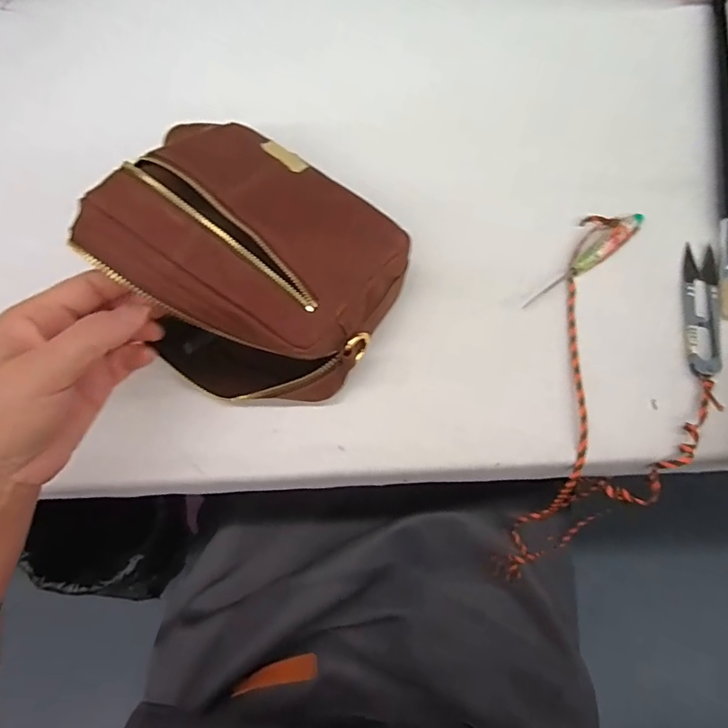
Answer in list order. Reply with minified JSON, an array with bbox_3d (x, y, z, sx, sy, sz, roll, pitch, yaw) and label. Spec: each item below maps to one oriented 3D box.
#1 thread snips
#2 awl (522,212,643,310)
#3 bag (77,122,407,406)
[{"bbox_3d":[0.234,-0.039,0.348,0.023,0.008,0.100,12,74,4],"label":"thread snips"},{"bbox_3d":[0.159,-0.074,0.364,0.108,0.010,0.016,-38,76,-10],"label":"awl"},{"bbox_3d":[-0.067,-0.056,0.315,0.153,0.104,0.139,27,75,9],"label":"bag"}]

